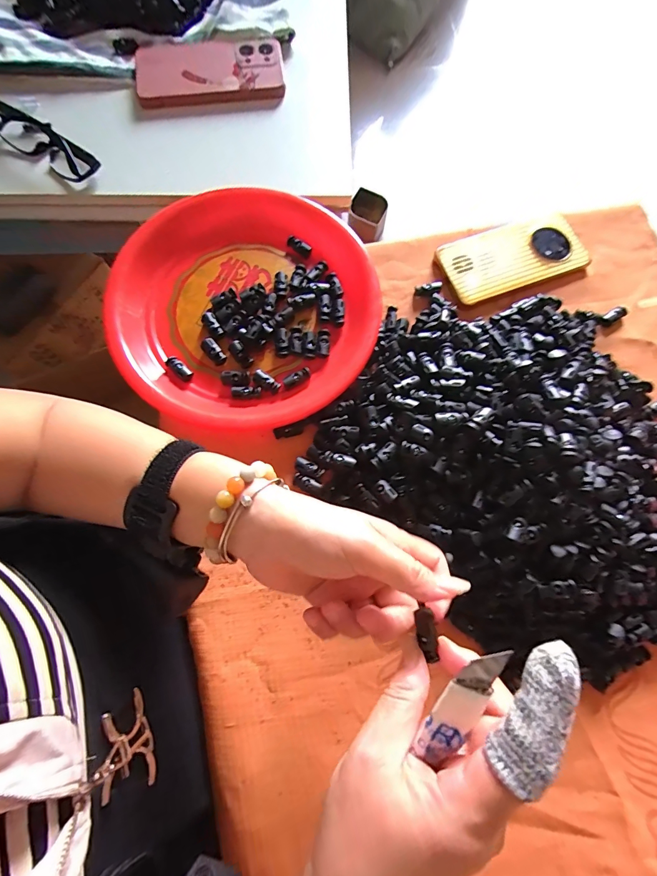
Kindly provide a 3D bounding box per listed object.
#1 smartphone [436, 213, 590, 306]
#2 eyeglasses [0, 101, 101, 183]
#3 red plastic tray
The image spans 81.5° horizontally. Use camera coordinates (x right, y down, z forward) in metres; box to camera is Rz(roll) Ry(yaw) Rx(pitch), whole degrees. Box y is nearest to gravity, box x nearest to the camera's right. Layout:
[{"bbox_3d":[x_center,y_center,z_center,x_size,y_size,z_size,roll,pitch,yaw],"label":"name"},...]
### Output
[{"bbox_3d":[0.203,-0.197,0.416,0.161,0.009,0.073,-19,76,-6],"label":"smartphone"},{"bbox_3d":[-0.299,-0.307,0.400,0.134,0.034,0.032,34,77,8],"label":"eyeglasses"},{"bbox_3d":[-0.082,-0.128,0.380,0.247,0.035,0.250,-14,76,-5],"label":"red plastic tray"}]

